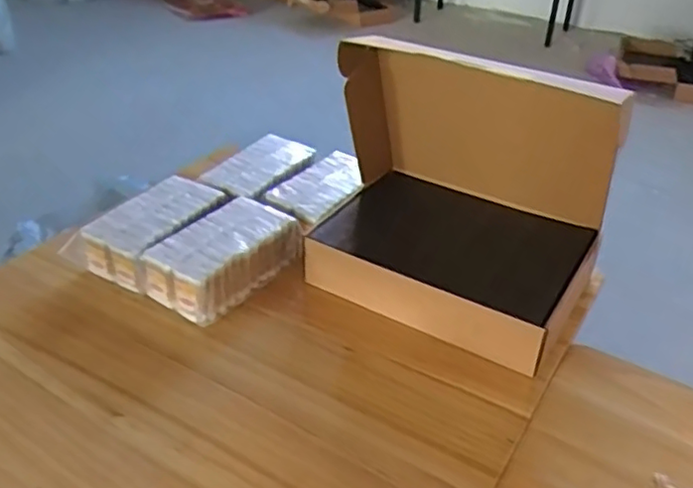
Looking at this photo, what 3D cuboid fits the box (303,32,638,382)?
[{"bbox_3d":[0.147,-0.080,0.863,0.362,0.338,0.255,21,39,25],"label":"box"}]

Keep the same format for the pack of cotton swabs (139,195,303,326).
[{"bbox_3d":[-0.181,0.015,0.938,0.127,0.076,0.216,24,40,29],"label":"pack of cotton swabs"}]

